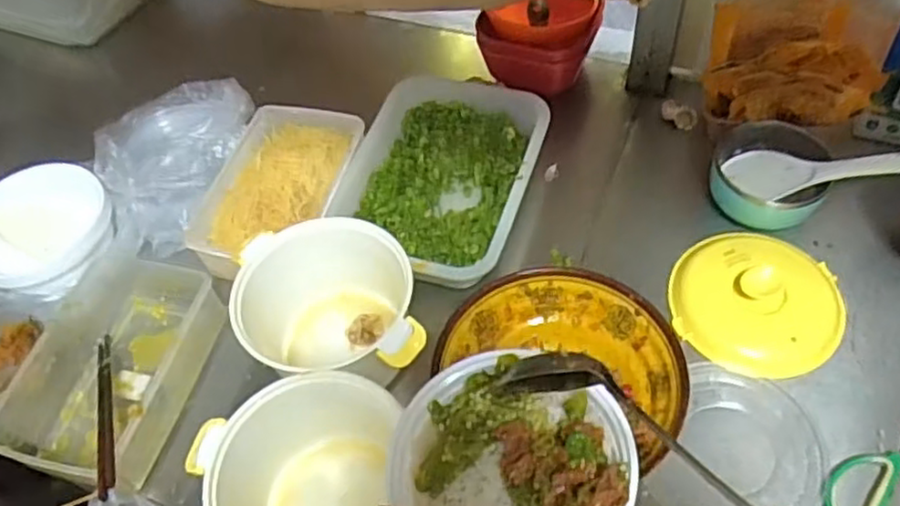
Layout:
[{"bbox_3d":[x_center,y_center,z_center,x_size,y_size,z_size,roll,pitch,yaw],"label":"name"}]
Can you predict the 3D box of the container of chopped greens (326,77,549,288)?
[{"bbox_3d":[-0.008,-0.086,0.842,0.211,0.068,0.298,11,57,13],"label":"container of chopped greens"}]

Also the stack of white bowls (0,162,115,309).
[{"bbox_3d":[-0.488,-0.020,0.837,0.176,0.056,0.185,-1,55,5],"label":"stack of white bowls"}]

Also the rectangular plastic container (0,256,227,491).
[{"bbox_3d":[-0.345,0.112,0.745,0.163,0.068,0.244,8,56,11],"label":"rectangular plastic container"}]

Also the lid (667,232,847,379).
[{"bbox_3d":[0.319,0.049,0.734,0.168,0.048,0.157,-3,54,4],"label":"lid"}]

